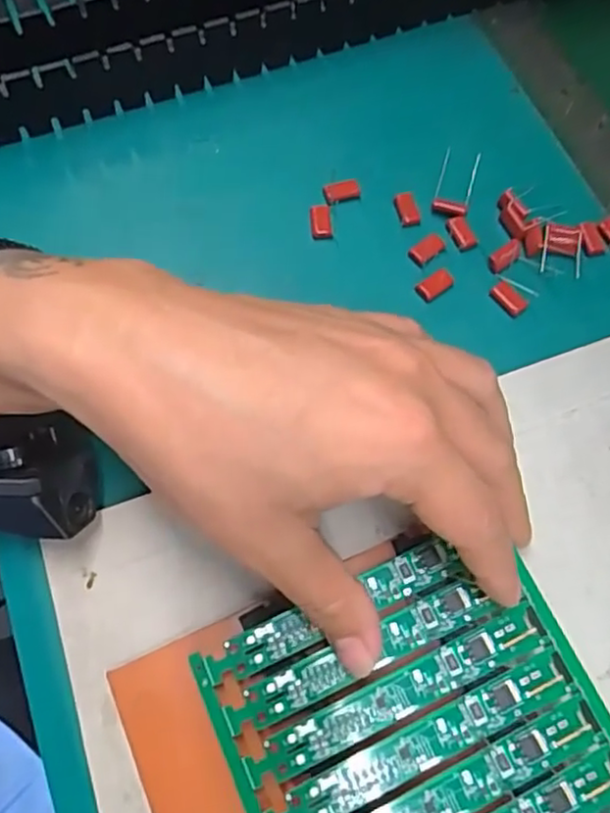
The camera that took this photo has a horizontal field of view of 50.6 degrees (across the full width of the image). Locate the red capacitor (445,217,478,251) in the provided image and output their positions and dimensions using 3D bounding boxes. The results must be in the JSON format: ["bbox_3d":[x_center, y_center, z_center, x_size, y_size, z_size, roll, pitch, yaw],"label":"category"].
[{"bbox_3d":[0.073,-0.081,0.300,0.010,0.004,0.016,-23,71,-11],"label":"red capacitor"}]

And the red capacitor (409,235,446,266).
[{"bbox_3d":[0.057,-0.073,0.296,0.017,0.004,0.010,-39,74,-16],"label":"red capacitor"}]

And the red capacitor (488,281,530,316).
[{"bbox_3d":[0.091,-0.049,0.287,0.009,0.004,0.017,-40,75,-16],"label":"red capacitor"}]

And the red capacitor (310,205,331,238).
[{"bbox_3d":[0.007,-0.085,0.299,0.010,0.007,0.014,-3,68,-4],"label":"red capacitor"}]

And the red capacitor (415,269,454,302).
[{"bbox_3d":[0.059,-0.055,0.290,0.018,0.004,0.010,-36,74,-15],"label":"red capacitor"}]

